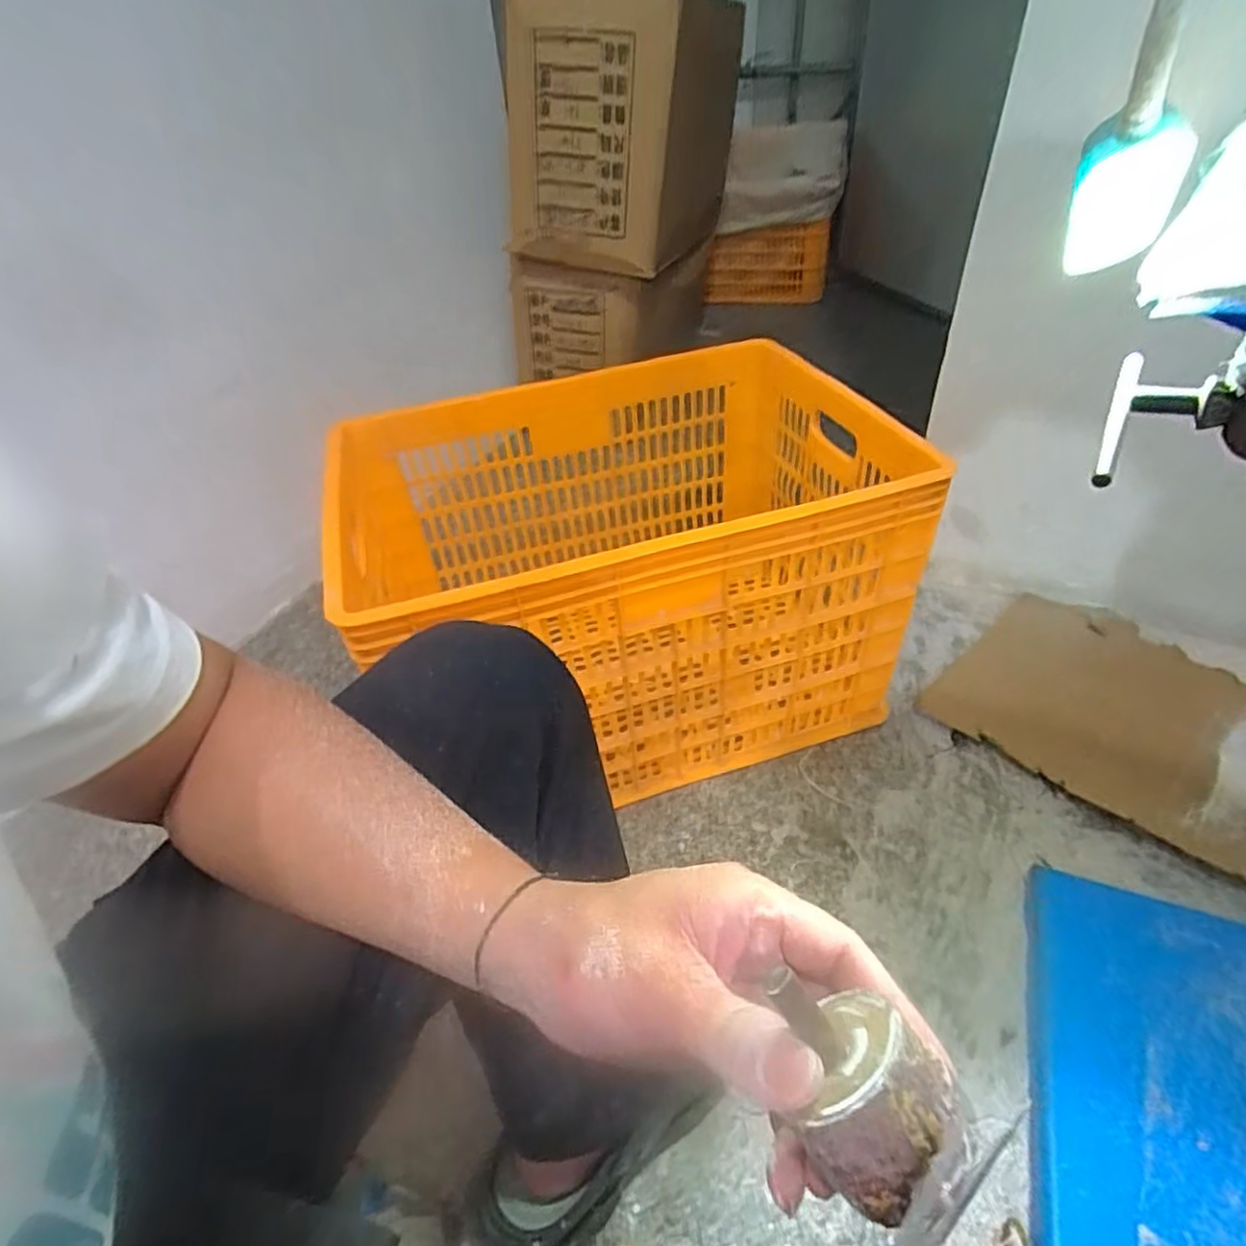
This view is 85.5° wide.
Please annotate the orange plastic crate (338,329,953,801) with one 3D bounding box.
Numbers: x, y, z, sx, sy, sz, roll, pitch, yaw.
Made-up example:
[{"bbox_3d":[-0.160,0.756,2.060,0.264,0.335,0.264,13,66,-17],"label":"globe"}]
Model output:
[{"bbox_3d":[-0.008,-0.084,0.971,0.676,0.397,0.504,-14,42,-10],"label":"orange plastic crate"}]

